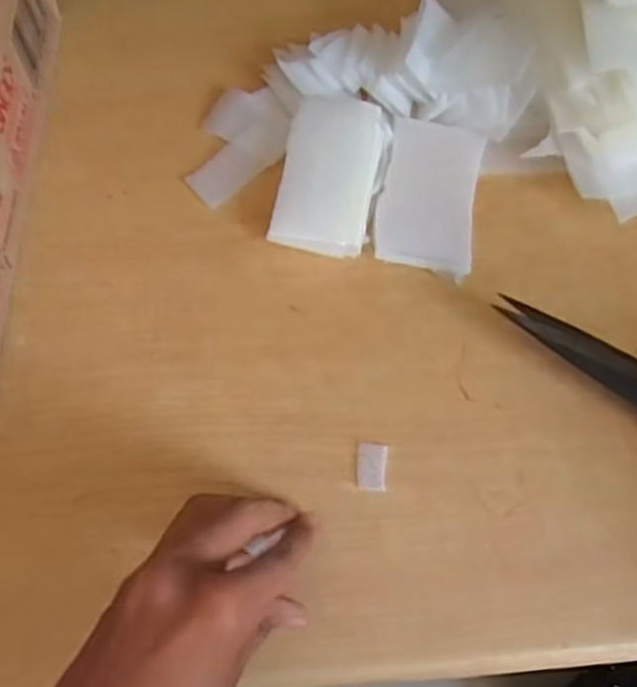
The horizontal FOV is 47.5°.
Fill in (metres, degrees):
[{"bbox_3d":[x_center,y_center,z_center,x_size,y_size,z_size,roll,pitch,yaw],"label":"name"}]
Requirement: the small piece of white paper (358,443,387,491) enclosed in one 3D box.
[{"bbox_3d":[0.027,0.061,0.358,0.014,0.004,0.023,4,66,4],"label":"small piece of white paper"}]

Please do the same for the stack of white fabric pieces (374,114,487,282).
[{"bbox_3d":[0.064,-0.085,0.418,0.054,0.013,0.093,8,67,6],"label":"stack of white fabric pieces"}]

